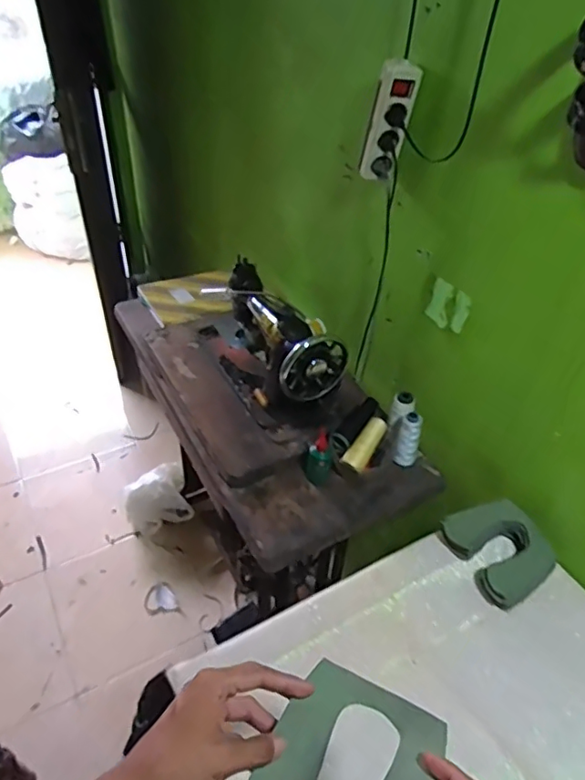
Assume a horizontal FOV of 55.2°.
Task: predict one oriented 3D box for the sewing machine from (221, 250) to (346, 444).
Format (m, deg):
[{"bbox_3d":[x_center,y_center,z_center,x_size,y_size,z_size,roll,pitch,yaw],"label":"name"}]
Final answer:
[{"bbox_3d":[-0.054,-0.117,1.191,0.165,0.210,0.395,-17,45,-23],"label":"sewing machine"}]

